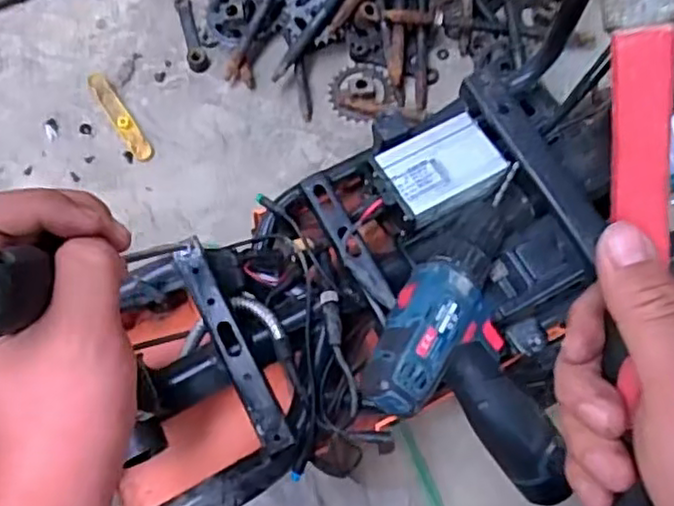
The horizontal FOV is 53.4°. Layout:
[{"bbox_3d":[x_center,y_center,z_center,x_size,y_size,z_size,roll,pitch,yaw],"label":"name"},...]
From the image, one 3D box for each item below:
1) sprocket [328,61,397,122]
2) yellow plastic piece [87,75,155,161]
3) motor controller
[{"bbox_3d":[0.034,-0.220,0.912,0.087,0.012,0.090,0,73,1],"label":"sprocket"},{"bbox_3d":[-0.293,-0.184,0.908,0.026,0.011,0.147,-33,75,-9],"label":"yellow plastic piece"},{"bbox_3d":[0.087,-0.074,0.579,0.110,0.026,0.070,-32,76,-9],"label":"motor controller"}]

